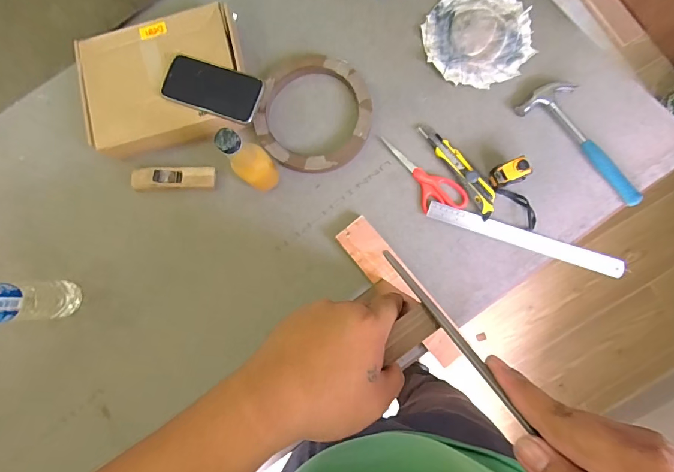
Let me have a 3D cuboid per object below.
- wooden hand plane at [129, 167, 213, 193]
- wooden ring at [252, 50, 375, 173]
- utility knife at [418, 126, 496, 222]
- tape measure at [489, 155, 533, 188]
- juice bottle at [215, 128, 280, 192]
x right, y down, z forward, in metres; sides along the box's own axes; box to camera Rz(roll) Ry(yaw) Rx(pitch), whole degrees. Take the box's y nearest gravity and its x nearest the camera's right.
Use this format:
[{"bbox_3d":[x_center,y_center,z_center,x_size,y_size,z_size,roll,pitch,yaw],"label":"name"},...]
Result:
[{"bbox_3d":[-0.284,-0.099,0.639,0.141,0.020,0.039,-3,83,3],"label":"wooden hand plane"},{"bbox_3d":[-0.037,-0.214,0.645,0.189,0.033,0.206,0,83,3],"label":"wooden ring"},{"bbox_3d":[0.204,-0.114,0.619,0.039,0.016,0.186,-37,83,-1],"label":"utility knife"},{"bbox_3d":[0.277,-0.100,0.599,0.052,0.058,0.034,-19,82,1],"label":"tape measure"},{"bbox_3d":[-0.128,-0.107,0.550,0.060,0.181,0.049,-38,83,-1],"label":"juice bottle"}]

